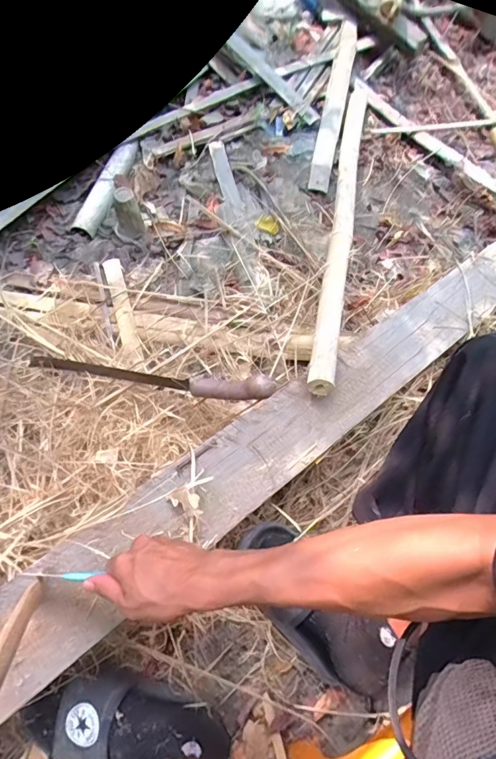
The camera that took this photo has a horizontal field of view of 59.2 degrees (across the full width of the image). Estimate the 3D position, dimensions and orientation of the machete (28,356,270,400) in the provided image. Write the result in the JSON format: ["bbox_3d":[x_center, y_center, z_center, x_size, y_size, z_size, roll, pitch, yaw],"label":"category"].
[{"bbox_3d":[-0.162,-0.008,0.674,0.418,0.037,0.035,7,60,20],"label":"machete"}]

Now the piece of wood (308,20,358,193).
[{"bbox_3d":[0.219,-0.700,1.084,0.049,0.016,0.628,10,67,8],"label":"piece of wood"}]

